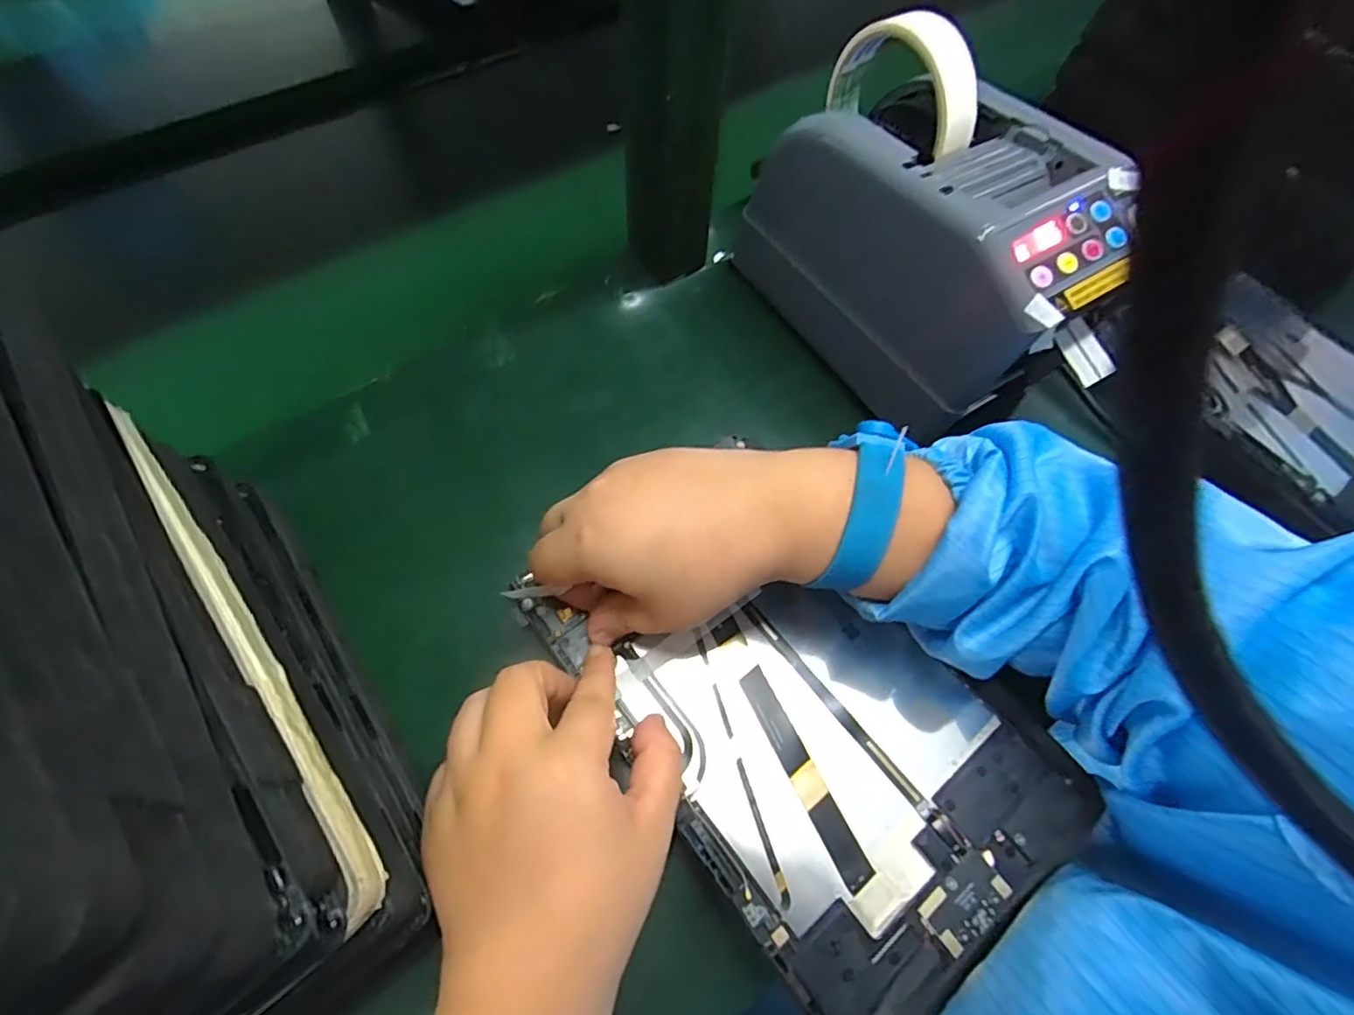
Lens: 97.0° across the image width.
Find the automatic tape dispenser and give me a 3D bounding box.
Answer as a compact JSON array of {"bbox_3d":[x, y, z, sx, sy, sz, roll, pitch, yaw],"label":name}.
[{"bbox_3d":[0.148,-0.151,0.351,0.132,0.136,0.198,-29,68,-16],"label":"automatic tape dispenser"}]

